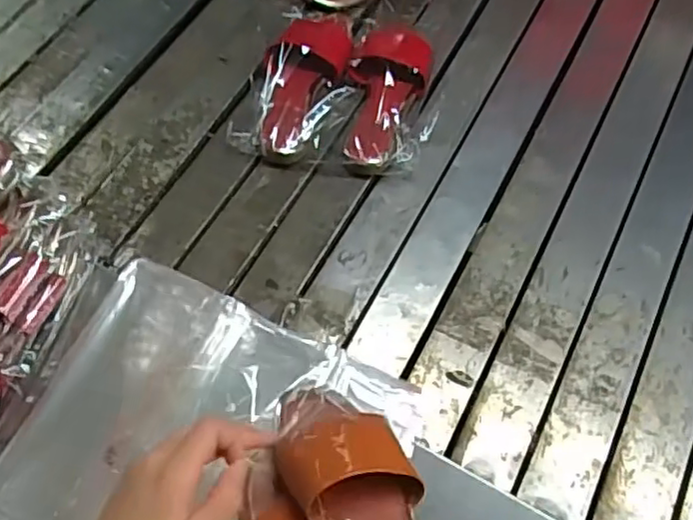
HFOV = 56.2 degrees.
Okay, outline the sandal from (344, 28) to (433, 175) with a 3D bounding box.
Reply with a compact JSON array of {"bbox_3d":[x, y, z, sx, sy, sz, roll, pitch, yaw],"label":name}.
[{"bbox_3d":[0.047,-0.199,0.766,0.093,0.046,0.223,8,63,4],"label":"sandal"}]

